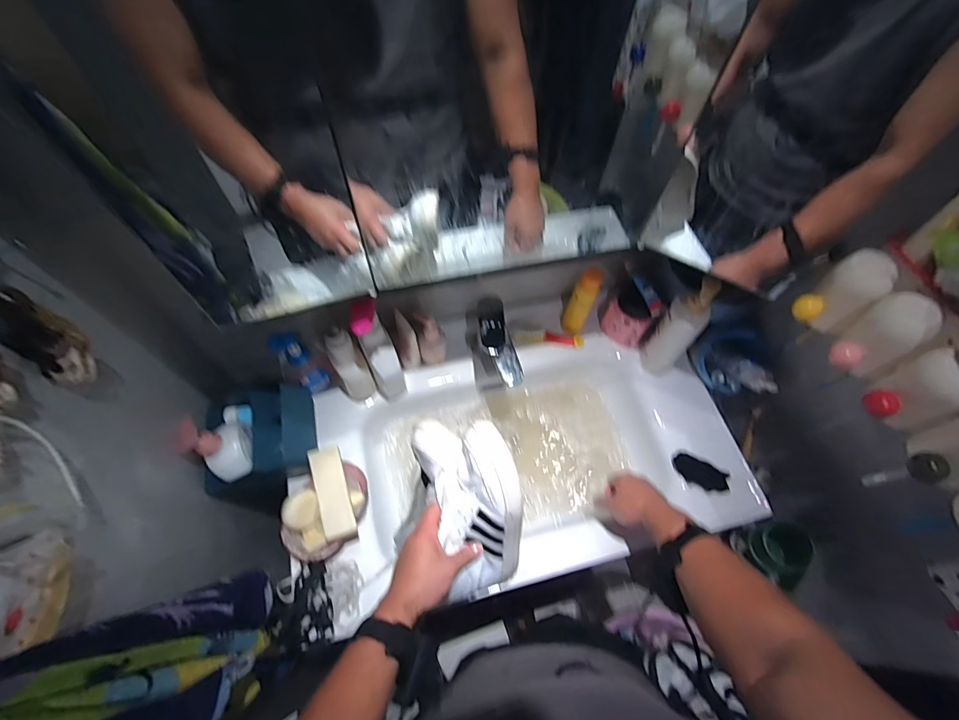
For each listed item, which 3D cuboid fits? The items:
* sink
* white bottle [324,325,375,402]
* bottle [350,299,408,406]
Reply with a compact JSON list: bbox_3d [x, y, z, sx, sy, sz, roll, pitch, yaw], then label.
[{"bbox_3d":[0.089,0.186,0.846,0.760,0.134,0.415,-9,63,-7],"label":"sink"},{"bbox_3d":[-0.231,0.012,0.778,0.055,0.177,0.057,-30,67,-16],"label":"white bottle"},{"bbox_3d":[-0.166,-0.007,0.743,0.054,0.288,0.066,-18,64,-11],"label":"bottle"}]

